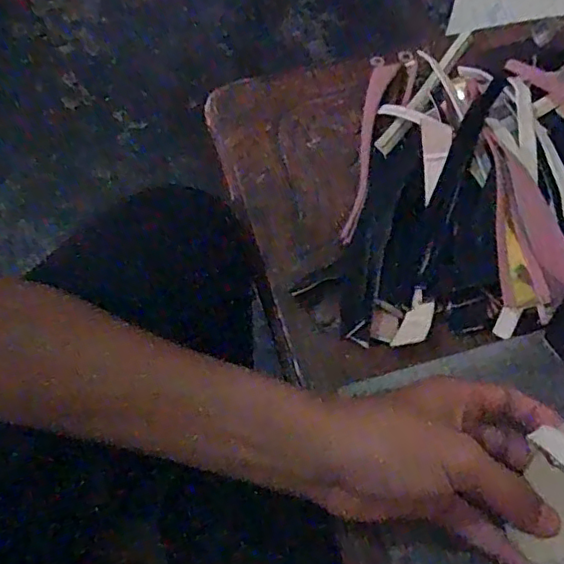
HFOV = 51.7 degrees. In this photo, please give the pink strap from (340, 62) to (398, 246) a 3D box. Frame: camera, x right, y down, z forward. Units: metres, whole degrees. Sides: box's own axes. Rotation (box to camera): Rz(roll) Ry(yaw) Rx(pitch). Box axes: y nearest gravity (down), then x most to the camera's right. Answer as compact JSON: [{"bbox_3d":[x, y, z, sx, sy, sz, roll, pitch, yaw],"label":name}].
[{"bbox_3d":[0.070,-0.114,0.487,0.020,0.010,0.194,13,63,8],"label":"pink strap"}]

